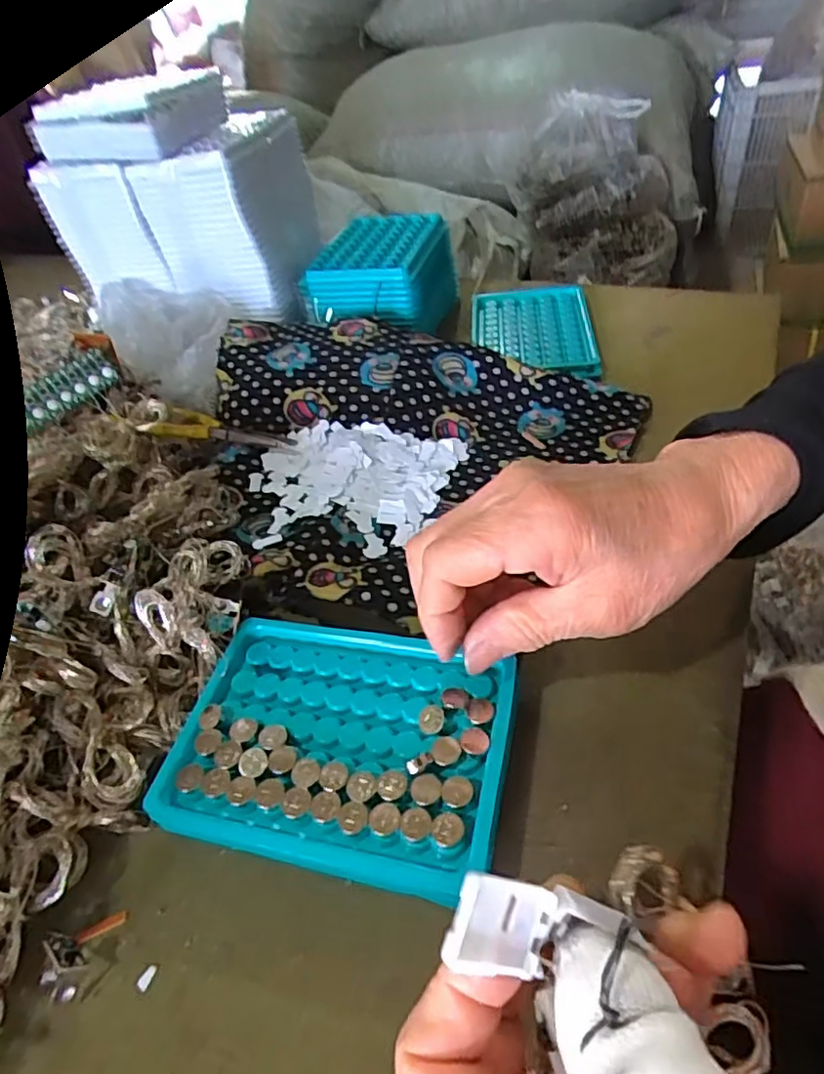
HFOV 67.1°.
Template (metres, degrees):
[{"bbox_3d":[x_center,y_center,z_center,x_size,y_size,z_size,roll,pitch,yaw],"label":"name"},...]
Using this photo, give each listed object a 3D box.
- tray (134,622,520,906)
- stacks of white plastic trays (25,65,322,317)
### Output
[{"bbox_3d":[-0.029,0.084,0.258,0.131,0.026,0.097,5,44,15],"label":"tray"},{"bbox_3d":[-0.189,-0.286,0.509,0.190,0.133,0.127,3,44,13],"label":"stacks of white plastic trays"}]

